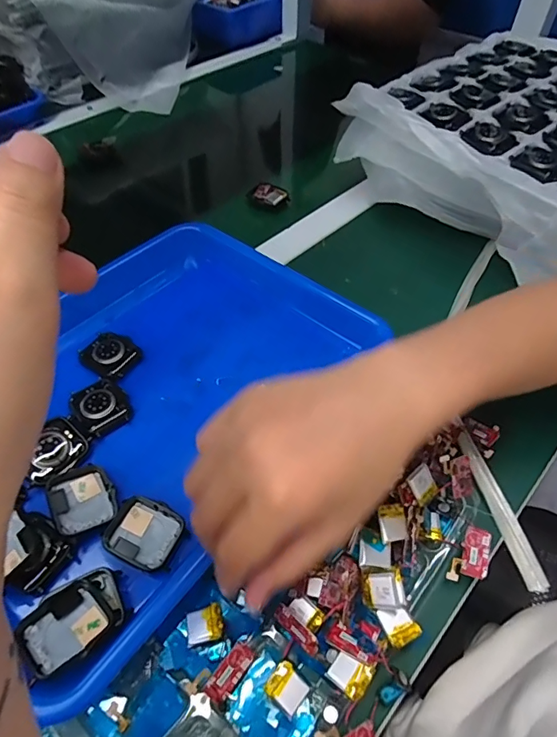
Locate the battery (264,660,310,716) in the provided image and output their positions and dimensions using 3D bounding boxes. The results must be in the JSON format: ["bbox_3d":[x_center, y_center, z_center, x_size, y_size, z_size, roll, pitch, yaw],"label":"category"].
[{"bbox_3d":[0.005,0.170,0.242,0.019,0.008,0.018,31,57,21],"label":"battery"}]

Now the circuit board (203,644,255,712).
[{"bbox_3d":[-0.026,0.162,0.241,0.015,0.005,0.029,45,58,-3],"label":"circuit board"}]

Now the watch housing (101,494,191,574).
[{"bbox_3d":[-0.081,0.100,0.276,0.043,0.009,0.037,18,54,13],"label":"watch housing"}]

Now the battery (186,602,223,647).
[{"bbox_3d":[-0.042,0.146,0.258,0.020,0.006,0.017,-11,53,-10],"label":"battery"}]

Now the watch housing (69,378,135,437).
[{"bbox_3d":[-0.129,0.026,0.329,0.035,0.007,0.042,-33,59,-24],"label":"watch housing"}]

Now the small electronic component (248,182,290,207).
[{"bbox_3d":[-0.010,-0.201,0.524,0.053,0.014,0.023,35,59,24],"label":"small electronic component"}]

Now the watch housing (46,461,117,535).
[{"bbox_3d":[-0.125,0.080,0.286,0.037,0.008,0.044,-29,58,-22],"label":"watch housing"}]

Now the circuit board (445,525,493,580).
[{"bbox_3d":[0.121,0.115,0.279,0.018,0.007,0.036,26,56,18],"label":"circuit board"}]

